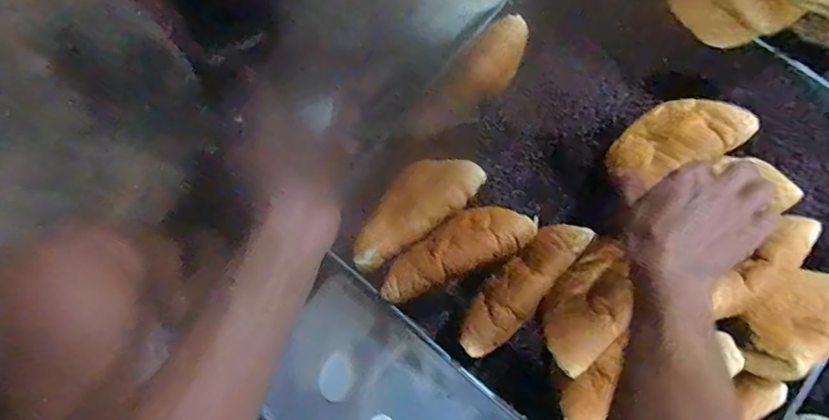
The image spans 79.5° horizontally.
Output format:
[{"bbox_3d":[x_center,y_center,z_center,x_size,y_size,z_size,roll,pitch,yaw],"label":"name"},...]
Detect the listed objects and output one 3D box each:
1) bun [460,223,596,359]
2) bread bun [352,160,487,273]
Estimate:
[{"bbox_3d":[0.093,0.066,0.436,0.045,0.031,0.142,40,79,10],"label":"bun"},{"bbox_3d":[-0.001,0.004,0.485,0.146,0.050,0.073,-36,78,-9],"label":"bread bun"}]

